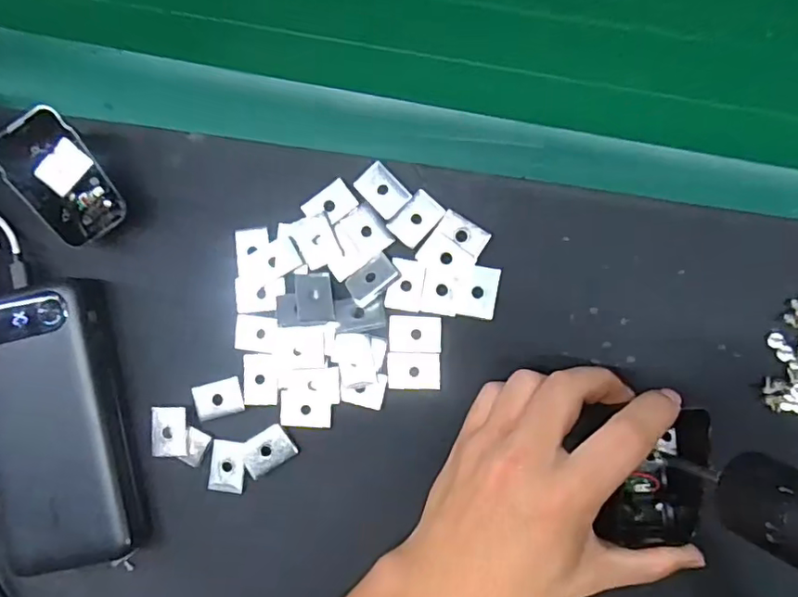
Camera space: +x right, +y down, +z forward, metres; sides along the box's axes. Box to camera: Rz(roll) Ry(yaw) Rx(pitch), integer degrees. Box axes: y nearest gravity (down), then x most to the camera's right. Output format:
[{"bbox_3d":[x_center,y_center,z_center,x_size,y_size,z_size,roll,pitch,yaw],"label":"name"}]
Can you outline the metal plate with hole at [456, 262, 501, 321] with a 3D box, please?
[{"bbox_3d":[0.043,-0.004,0.303,0.021,0.004,0.028,8,90,6],"label":"metal plate with hole"}]

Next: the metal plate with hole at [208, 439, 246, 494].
[{"bbox_3d":[-0.096,0.094,0.315,0.020,0.004,0.028,6,90,6],"label":"metal plate with hole"}]

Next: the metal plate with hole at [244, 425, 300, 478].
[{"bbox_3d":[-0.073,0.084,0.311,0.028,0.004,0.020,-33,86,5],"label":"metal plate with hole"}]

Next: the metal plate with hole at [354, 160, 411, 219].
[{"bbox_3d":[-0.009,-0.060,0.310,0.020,0.004,0.028,-44,85,4],"label":"metal plate with hole"}]

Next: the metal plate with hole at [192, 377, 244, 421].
[{"bbox_3d":[-0.101,0.056,0.315,0.027,0.004,0.020,-14,88,6],"label":"metal plate with hole"}]

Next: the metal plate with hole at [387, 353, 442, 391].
[{"bbox_3d":[0.008,0.039,0.304,0.028,0.004,0.020,1,89,6],"label":"metal plate with hole"}]

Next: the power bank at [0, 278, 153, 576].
[{"bbox_3d":[-0.196,0.071,0.312,0.085,0.024,0.153,-13,88,6],"label":"power bank"}]

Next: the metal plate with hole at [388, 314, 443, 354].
[{"bbox_3d":[0.009,0.019,0.306,0.028,0.004,0.020,3,90,6],"label":"metal plate with hole"}]

